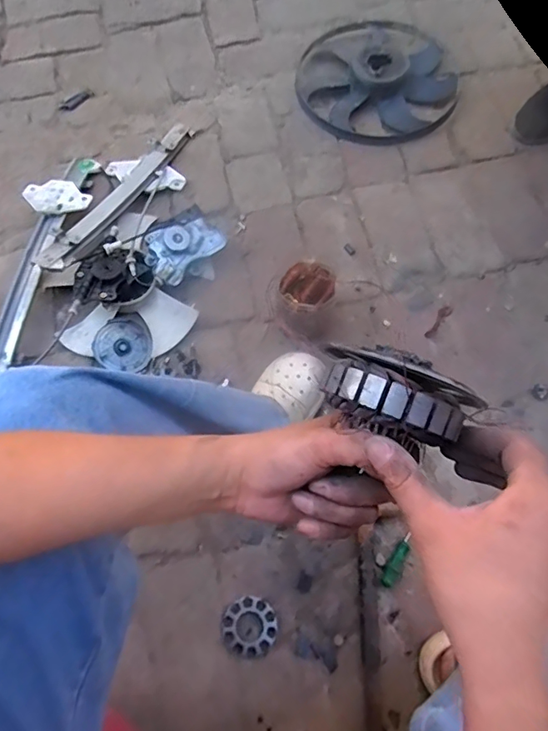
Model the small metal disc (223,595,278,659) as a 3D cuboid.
[{"bbox_3d":[-0.034,0.376,0.725,0.074,0.007,0.077,0,71,1],"label":"small metal disc"}]

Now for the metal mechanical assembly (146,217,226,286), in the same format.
[{"bbox_3d":[-0.165,-0.215,0.910,0.137,0.032,0.091,-41,75,-12],"label":"metal mechanical assembly"}]

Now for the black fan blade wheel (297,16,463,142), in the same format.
[{"bbox_3d":[0.223,-0.634,1.080,0.333,0.040,0.347,0,71,1],"label":"black fan blade wheel"}]

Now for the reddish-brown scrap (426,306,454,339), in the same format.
[{"bbox_3d":[0.292,-0.078,0.895,0.020,0.004,0.076,36,76,12],"label":"reddish-brown scrap"}]

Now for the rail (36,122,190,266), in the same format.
[{"bbox_3d":[-0.288,-0.331,0.963,0.064,0.024,0.436,26,61,10],"label":"rail"}]

